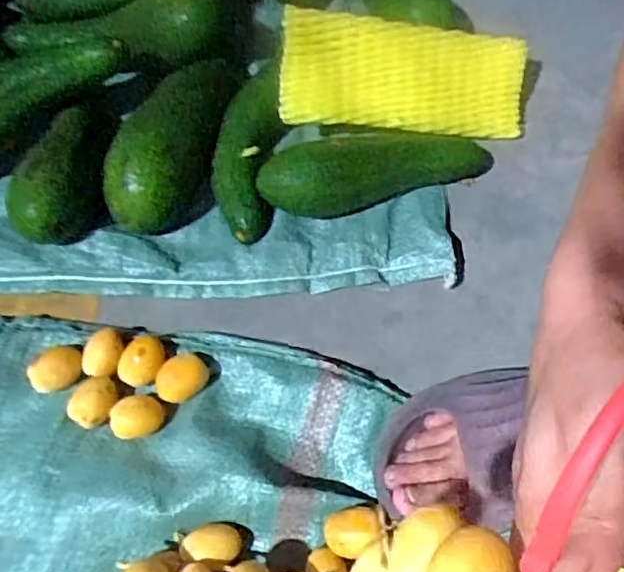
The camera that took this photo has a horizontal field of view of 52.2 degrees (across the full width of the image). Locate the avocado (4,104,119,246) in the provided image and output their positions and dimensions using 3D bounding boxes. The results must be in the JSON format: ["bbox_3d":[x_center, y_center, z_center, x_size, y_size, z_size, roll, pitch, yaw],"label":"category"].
[{"bbox_3d":[-0.207,-0.098,0.542,0.063,0.068,0.133,0,61,1],"label":"avocado"}]

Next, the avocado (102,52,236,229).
[{"bbox_3d":[-0.108,-0.130,0.555,0.070,0.073,0.193,24,64,13],"label":"avocado"}]

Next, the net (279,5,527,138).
[{"bbox_3d":[0.085,-0.186,0.565,0.228,0.013,0.092,0,100,-15],"label":"net"}]

